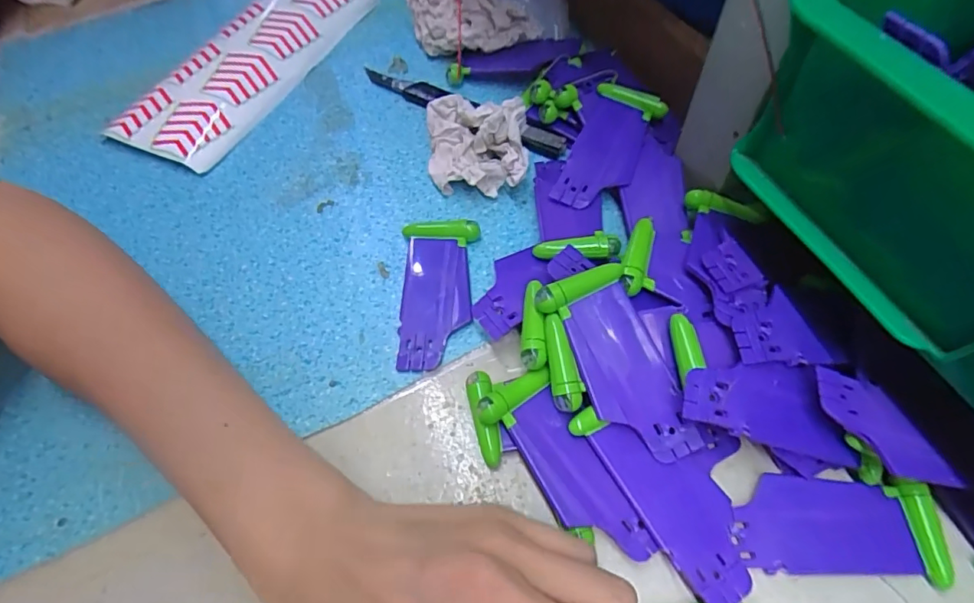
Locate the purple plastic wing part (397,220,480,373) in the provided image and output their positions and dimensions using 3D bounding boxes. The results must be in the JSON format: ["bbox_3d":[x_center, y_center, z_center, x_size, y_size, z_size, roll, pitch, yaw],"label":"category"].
[{"bbox_3d":[-0.026,-0.005,0.283,0.040,0.010,0.085,-3,59,3],"label":"purple plastic wing part"}]

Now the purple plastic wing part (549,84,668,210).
[{"bbox_3d":[0.070,-0.091,0.307,0.040,0.012,0.087,21,63,17],"label":"purple plastic wing part"}]

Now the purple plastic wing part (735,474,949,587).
[{"bbox_3d":[0.143,0.093,0.216,0.078,0.009,0.037,1,59,6],"label":"purple plastic wing part"}]

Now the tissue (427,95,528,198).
[{"bbox_3d":[-0.006,-0.094,0.314,0.059,0.040,0.044,2,59,6],"label":"tissue"}]

